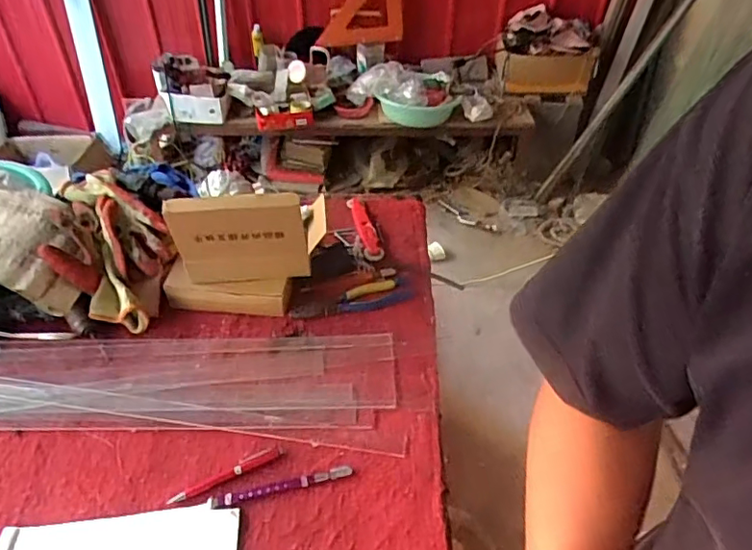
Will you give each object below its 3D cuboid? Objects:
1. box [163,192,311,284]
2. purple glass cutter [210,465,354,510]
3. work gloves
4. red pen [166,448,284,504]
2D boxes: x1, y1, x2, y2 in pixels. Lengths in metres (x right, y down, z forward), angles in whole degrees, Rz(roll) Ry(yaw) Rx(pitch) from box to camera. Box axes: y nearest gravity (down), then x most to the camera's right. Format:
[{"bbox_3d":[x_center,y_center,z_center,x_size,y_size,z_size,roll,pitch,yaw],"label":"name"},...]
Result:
[{"bbox_3d":[-0.198,-0.049,0.811,0.186,0.165,0.024,-3,43,-5],"label":"box"},{"bbox_3d":[-0.112,0.251,0.663,0.166,0.005,0.018,-10,44,-9],"label":"purple glass cutter"},{"bbox_3d":[-0.430,-0.043,0.893,0.168,0.106,0.280,-29,50,-26],"label":"work gloves"},{"bbox_3d":[-0.180,0.240,0.676,0.139,0.011,0.018,-21,47,-19],"label":"red pen"}]

